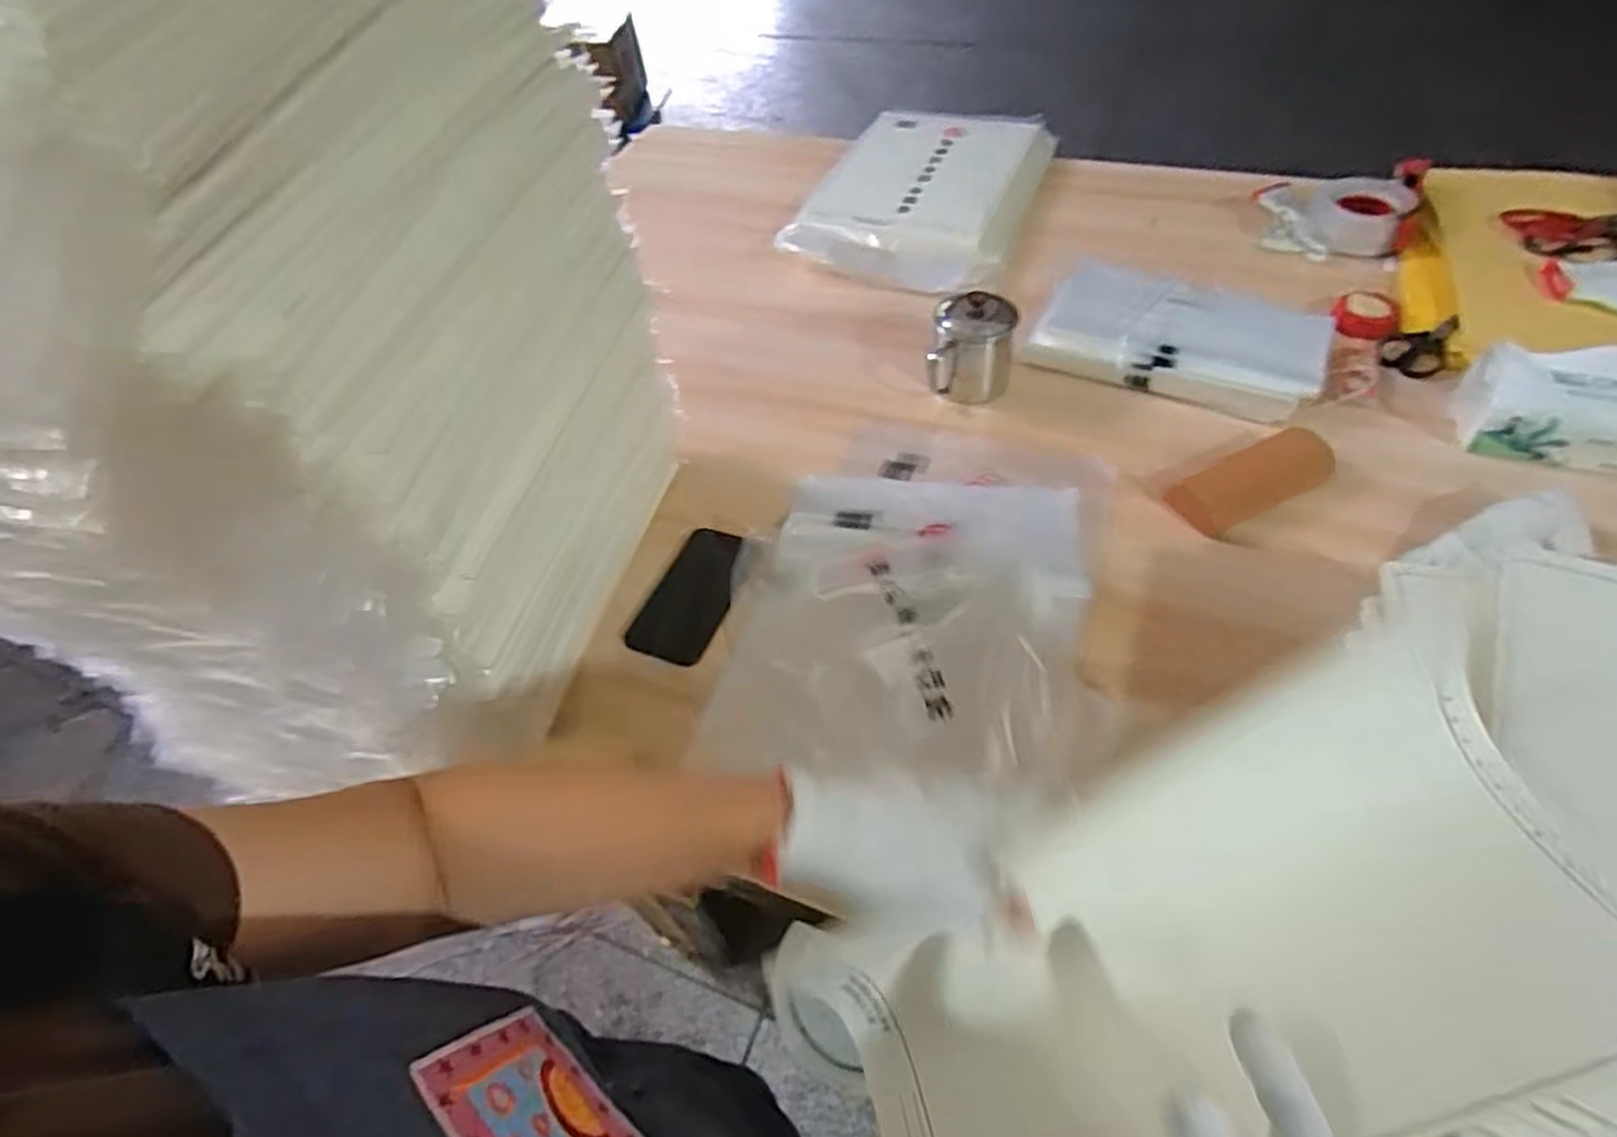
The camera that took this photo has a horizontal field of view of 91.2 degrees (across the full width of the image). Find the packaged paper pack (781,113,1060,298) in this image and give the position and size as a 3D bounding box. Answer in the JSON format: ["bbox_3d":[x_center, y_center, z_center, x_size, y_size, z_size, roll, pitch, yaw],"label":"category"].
[{"bbox_3d":[0.171,-0.558,1.190,0.313,0.066,0.447,15,54,19],"label":"packaged paper pack"}]

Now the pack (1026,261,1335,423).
[{"bbox_3d":[0.427,-0.277,0.919,0.307,0.038,0.227,17,54,20],"label":"pack"}]

